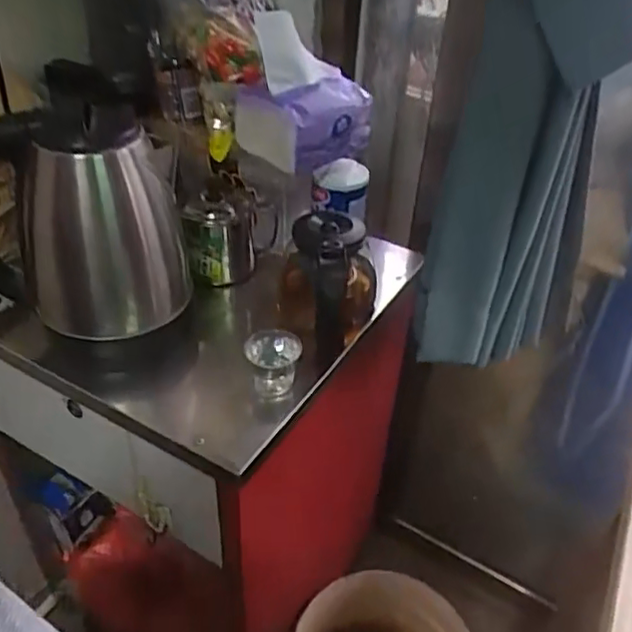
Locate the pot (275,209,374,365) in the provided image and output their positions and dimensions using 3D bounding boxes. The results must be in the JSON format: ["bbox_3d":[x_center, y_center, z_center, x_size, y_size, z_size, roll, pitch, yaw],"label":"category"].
[{"bbox_3d":[0.013,-0.030,0.661,0.104,0.121,0.137,1,38,-2],"label":"pot"}]

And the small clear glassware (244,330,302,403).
[{"bbox_3d":[-0.041,0.050,0.621,0.052,0.056,0.049,4,38,2],"label":"small clear glassware"}]

